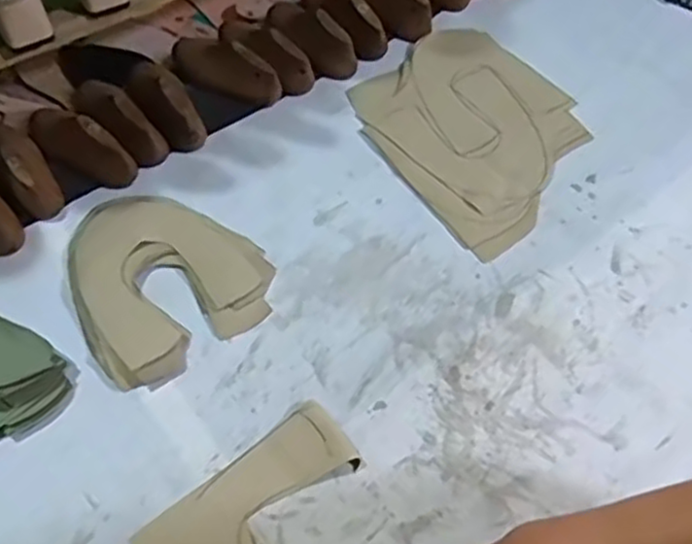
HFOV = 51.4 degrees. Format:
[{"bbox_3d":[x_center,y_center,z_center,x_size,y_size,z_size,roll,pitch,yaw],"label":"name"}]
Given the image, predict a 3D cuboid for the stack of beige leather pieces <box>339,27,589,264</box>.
[{"bbox_3d":[0.142,-0.165,0.792,0.225,0.010,0.276,-31,64,-18],"label":"stack of beige leather pieces"}]

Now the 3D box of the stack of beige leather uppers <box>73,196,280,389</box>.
[{"bbox_3d":[-0.178,-0.004,0.680,0.173,0.023,0.196,-35,65,-20],"label":"stack of beige leather uppers"}]

